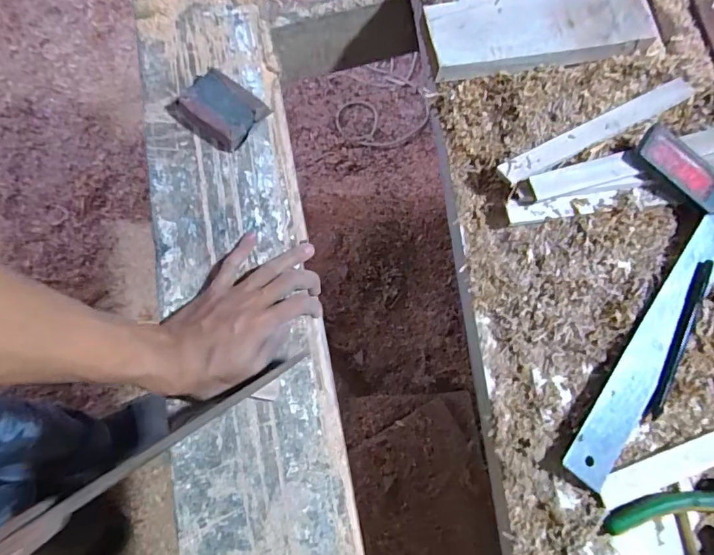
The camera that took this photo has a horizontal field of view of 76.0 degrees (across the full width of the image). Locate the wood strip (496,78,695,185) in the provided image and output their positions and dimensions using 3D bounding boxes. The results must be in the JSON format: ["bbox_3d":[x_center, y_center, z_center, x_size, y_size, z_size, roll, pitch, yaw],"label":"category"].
[{"bbox_3d":[0.236,-0.143,0.442,0.223,0.006,0.026,-26,72,-11],"label":"wood strip"}]

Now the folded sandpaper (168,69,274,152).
[{"bbox_3d":[-0.136,-0.165,0.446,0.083,0.024,0.062,38,77,10],"label":"folded sandpaper"}]

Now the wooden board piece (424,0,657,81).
[{"bbox_3d":[0.186,-0.255,0.471,0.225,0.029,0.079,-10,74,-3],"label":"wooden board piece"}]

